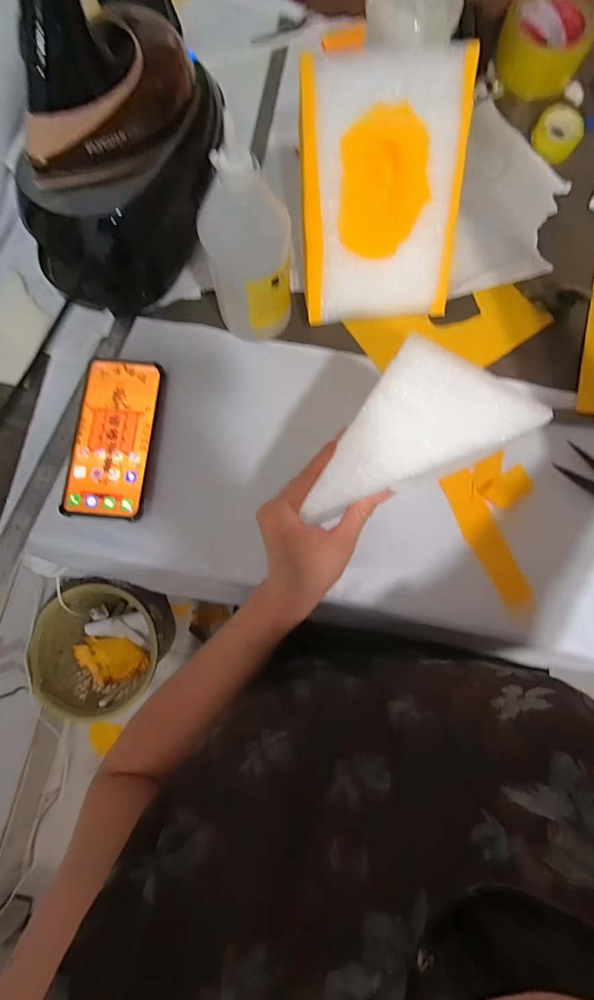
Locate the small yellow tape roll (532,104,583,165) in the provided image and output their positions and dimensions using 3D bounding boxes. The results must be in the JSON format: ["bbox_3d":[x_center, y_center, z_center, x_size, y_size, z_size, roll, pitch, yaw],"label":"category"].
[{"bbox_3d":[0.302,-0.426,0.475,0.053,0.023,0.045,43,84,5],"label":"small yellow tape roll"}]

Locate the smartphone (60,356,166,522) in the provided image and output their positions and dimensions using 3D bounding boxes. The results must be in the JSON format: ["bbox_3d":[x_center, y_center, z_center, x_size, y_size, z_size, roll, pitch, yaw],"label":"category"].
[{"bbox_3d":[-0.185,-0.064,0.414,0.078,0.013,0.163,7,82,1],"label":"smartphone"}]

